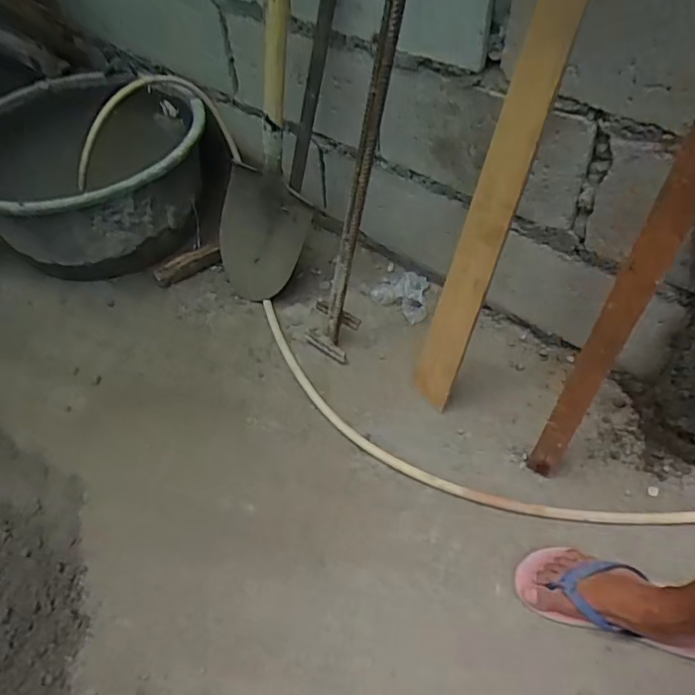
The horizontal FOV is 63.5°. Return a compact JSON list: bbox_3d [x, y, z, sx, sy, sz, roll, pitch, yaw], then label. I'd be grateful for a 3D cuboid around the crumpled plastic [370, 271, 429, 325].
[{"bbox_3d":[0.125,-0.125,1.305,0.133,0.022,0.117,14,53,13],"label":"crumpled plastic"}]

